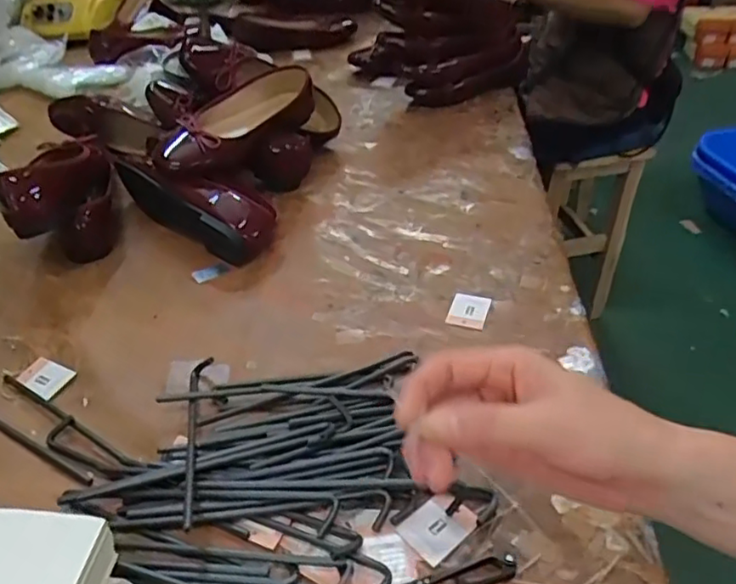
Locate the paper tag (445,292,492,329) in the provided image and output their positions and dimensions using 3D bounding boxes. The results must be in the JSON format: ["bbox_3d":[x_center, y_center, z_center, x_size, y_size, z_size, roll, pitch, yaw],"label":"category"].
[{"bbox_3d":[0.104,0.019,0.641,0.037,0.004,0.049,19,51,9],"label":"paper tag"}]

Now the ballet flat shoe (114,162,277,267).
[{"bbox_3d":[-0.205,-0.110,0.736,0.204,0.081,0.088,24,46,27],"label":"ballet flat shoe"}]

